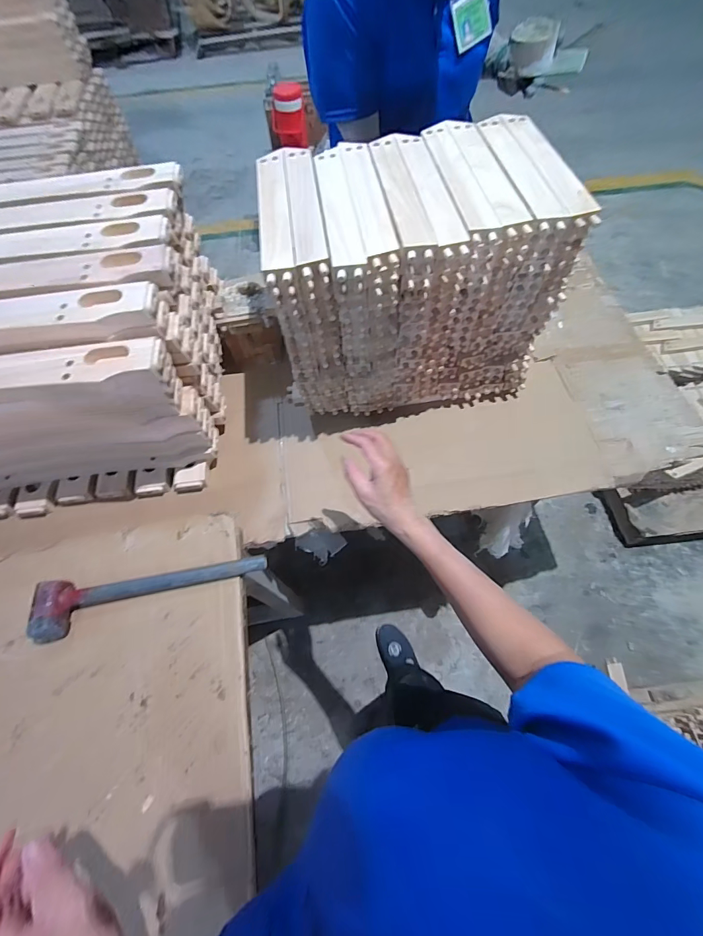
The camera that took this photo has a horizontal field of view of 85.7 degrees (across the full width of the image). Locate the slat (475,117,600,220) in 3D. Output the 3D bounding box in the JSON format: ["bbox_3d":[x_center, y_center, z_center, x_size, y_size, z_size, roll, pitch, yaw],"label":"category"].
[{"bbox_3d":[0.266,-0.446,0.557,0.085,0.011,0.262,-9,63,-2],"label":"slat"}]

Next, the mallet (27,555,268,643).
[{"bbox_3d":[-0.280,0.178,0.522,0.321,0.042,0.073,-7,63,-2],"label":"mallet"}]

